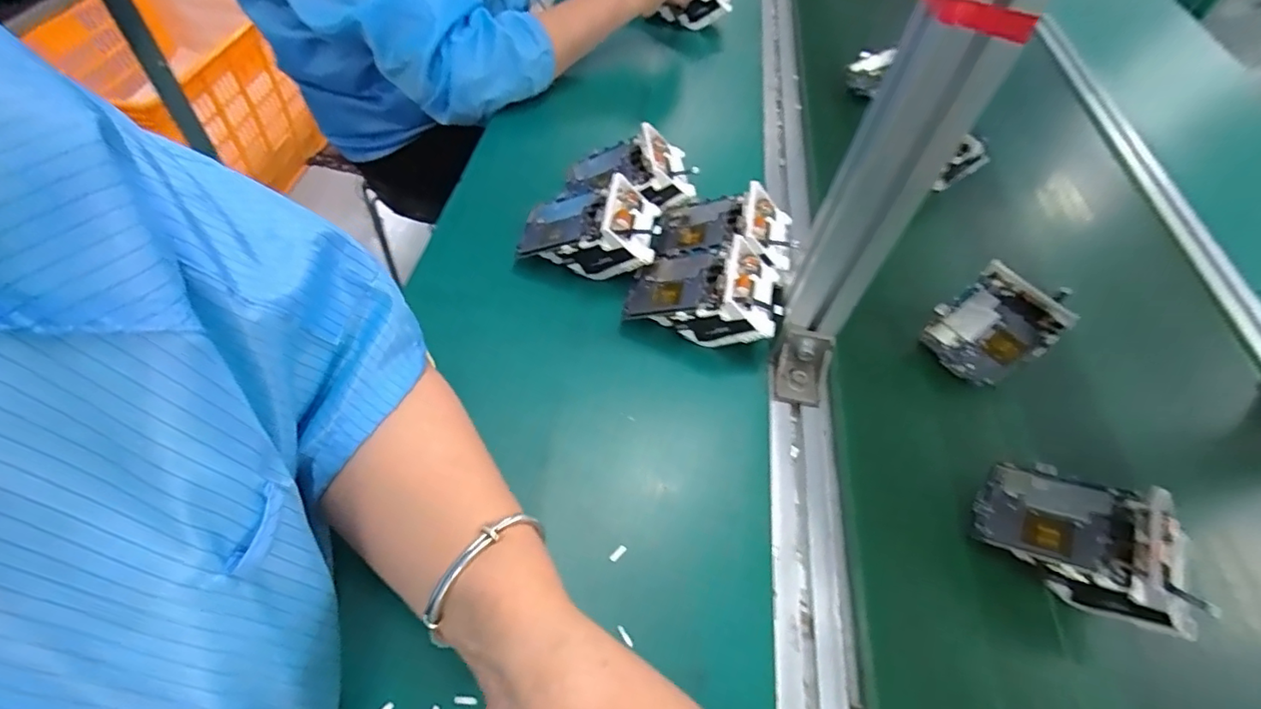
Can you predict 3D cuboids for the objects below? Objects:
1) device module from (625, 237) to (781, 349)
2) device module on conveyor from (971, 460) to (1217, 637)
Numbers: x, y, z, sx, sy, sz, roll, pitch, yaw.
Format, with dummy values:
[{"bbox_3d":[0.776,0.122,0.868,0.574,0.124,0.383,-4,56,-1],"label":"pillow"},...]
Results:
[{"bbox_3d":[0.058,-0.047,0.446,0.112,0.060,0.072,13,53,4],"label":"device module"},{"bbox_3d":[0.285,0.114,0.351,0.113,0.030,0.076,17,58,28],"label":"device module on conveyor"}]

